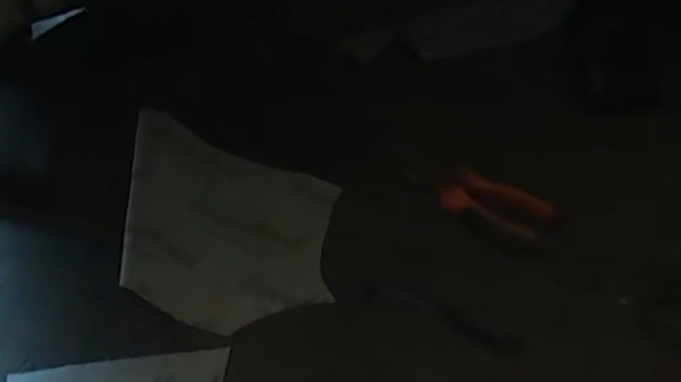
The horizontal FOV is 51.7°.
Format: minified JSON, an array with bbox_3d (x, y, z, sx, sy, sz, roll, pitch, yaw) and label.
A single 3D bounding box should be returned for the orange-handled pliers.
[{"bbox_3d":[0.124,0.005,0.631,0.130,0.013,0.052,26,57,25],"label":"orange-handled pliers"}]

